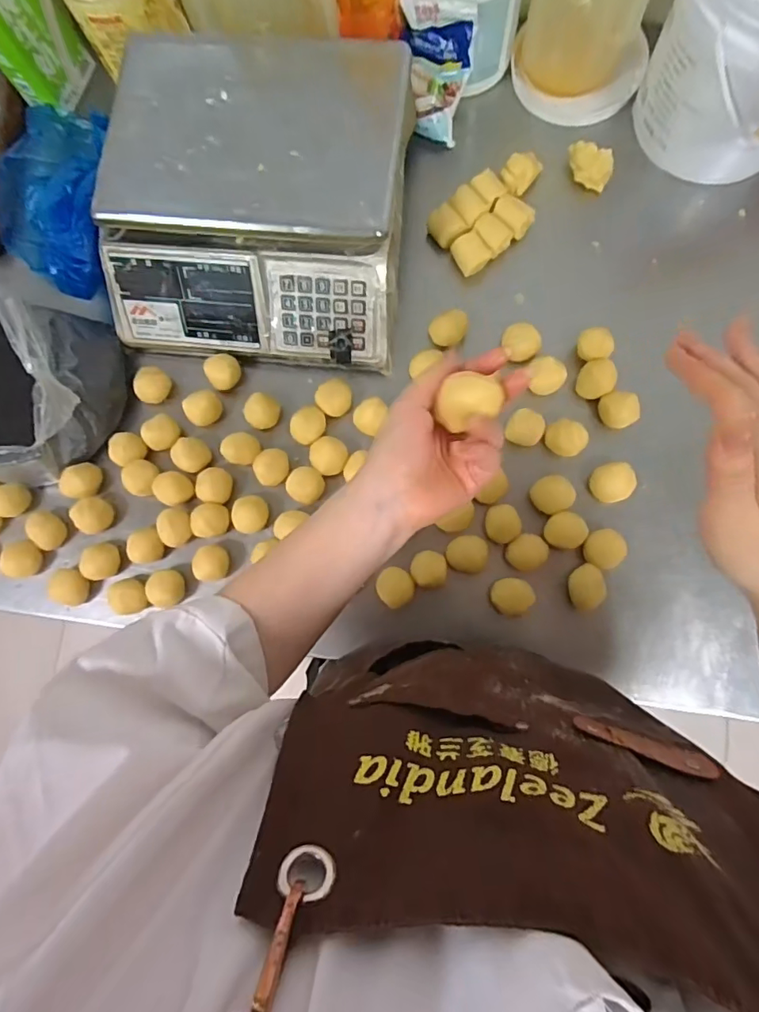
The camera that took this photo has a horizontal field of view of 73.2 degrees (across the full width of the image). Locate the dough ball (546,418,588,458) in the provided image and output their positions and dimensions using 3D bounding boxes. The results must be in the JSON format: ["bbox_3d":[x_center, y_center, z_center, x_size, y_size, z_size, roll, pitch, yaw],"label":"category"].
[{"bbox_3d":[0.210,-0.076,0.575,0.043,0.032,0.037,42,90,7],"label":"dough ball"}]

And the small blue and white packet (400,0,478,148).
[{"bbox_3d":[0.063,-0.515,0.604,0.088,0.062,0.132,3,130,-11],"label":"small blue and white packet"}]

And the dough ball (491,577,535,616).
[{"bbox_3d":[0.148,0.101,0.571,0.044,0.038,0.040,0,85,5],"label":"dough ball"}]

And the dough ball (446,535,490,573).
[{"bbox_3d":[0.100,0.055,0.581,0.046,0.027,0.041,-8,84,4],"label":"dough ball"}]

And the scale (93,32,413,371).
[{"bbox_3d":[-0.134,-0.349,0.579,0.319,0.104,0.337,6,83,4],"label":"scale"}]

